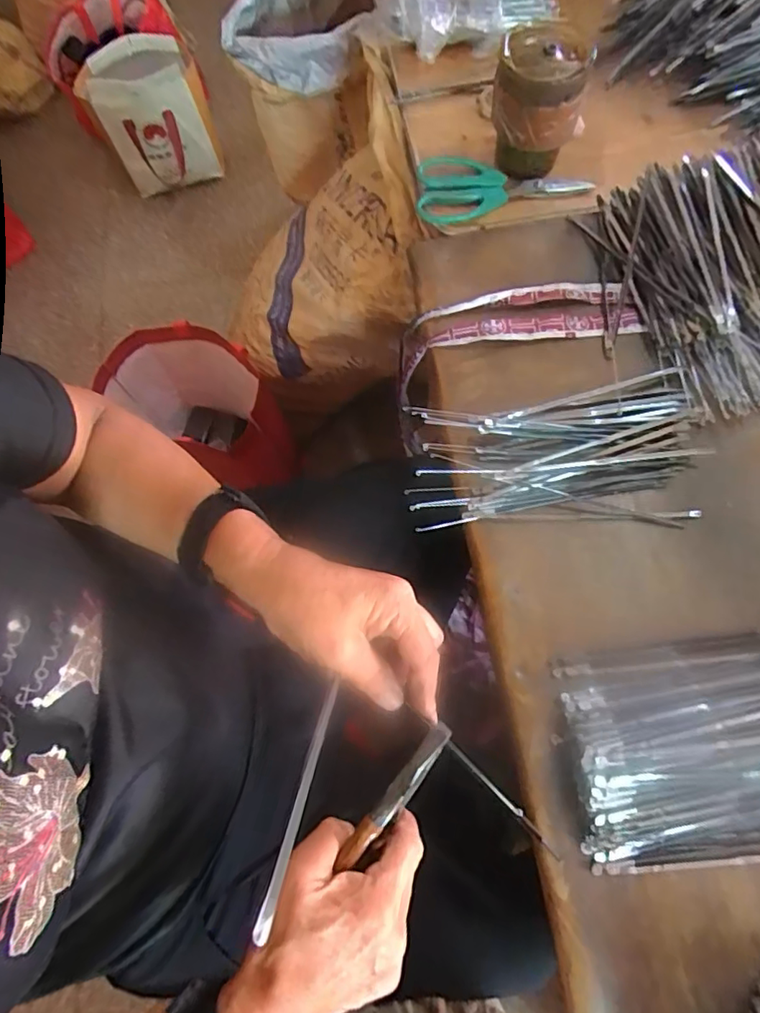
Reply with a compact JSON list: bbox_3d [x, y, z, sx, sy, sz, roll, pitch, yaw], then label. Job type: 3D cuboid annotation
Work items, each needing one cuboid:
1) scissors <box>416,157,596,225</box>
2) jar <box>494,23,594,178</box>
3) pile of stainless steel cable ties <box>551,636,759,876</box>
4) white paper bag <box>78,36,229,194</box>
[{"bbox_3d":[0.127,-0.347,0.573,0.176,0.014,0.083,-8,68,-1],"label":"scissors"},{"bbox_3d":[0.157,-0.392,0.535,0.084,0.104,0.086,-1,70,4],"label":"jar"},{"bbox_3d":[0.229,0.163,0.366,0.199,0.032,0.139,-7,68,-1],"label":"pile of stainless steel cable ties"},{"bbox_3d":[-0.530,-0.919,1.267,0.250,0.242,0.230,-19,70,-3],"label":"white paper bag"}]

